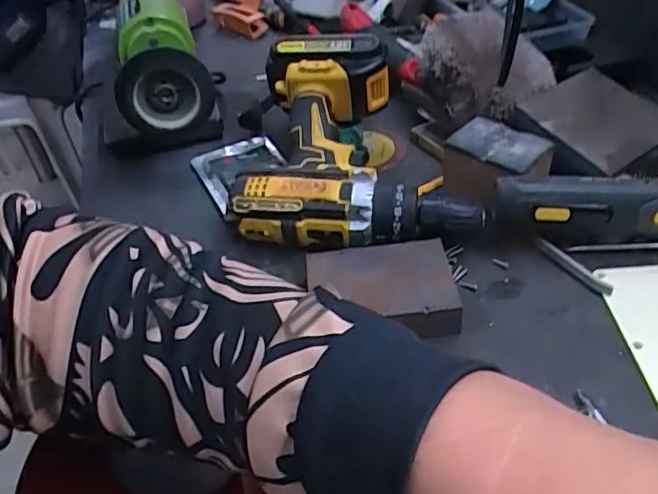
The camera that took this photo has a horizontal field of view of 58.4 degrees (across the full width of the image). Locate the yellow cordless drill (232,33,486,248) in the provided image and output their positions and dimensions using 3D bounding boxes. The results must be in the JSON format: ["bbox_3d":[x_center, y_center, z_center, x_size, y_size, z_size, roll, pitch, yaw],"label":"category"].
[{"bbox_3d":[0.008,-0.090,0.497,0.182,0.092,0.214,-9,41,-1],"label":"yellow cordless drill"}]

